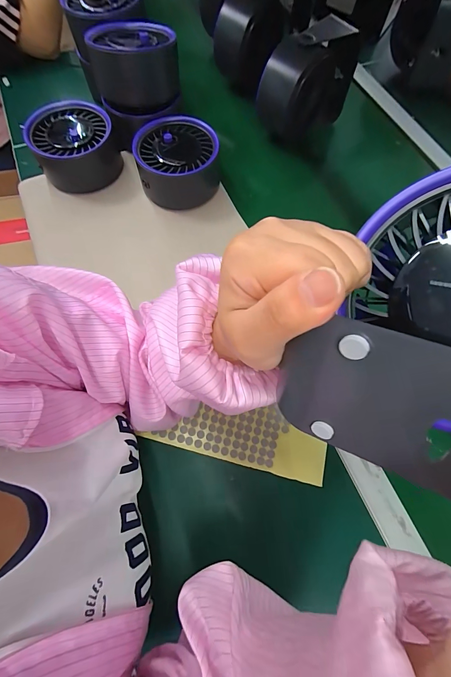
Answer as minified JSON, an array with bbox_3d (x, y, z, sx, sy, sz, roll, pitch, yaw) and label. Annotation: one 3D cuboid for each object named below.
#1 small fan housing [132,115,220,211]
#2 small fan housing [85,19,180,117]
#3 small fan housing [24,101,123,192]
[{"bbox_3d":[-0.079,-0.295,0.530,0.134,0.087,0.132,-3,68,-2],"label":"small fan housing"},{"bbox_3d":[-0.147,-0.451,0.507,0.131,0.084,0.127,-8,68,-4],"label":"small fan housing"},{"bbox_3d":[-0.262,-0.333,0.543,0.134,0.089,0.139,0,68,0],"label":"small fan housing"}]

